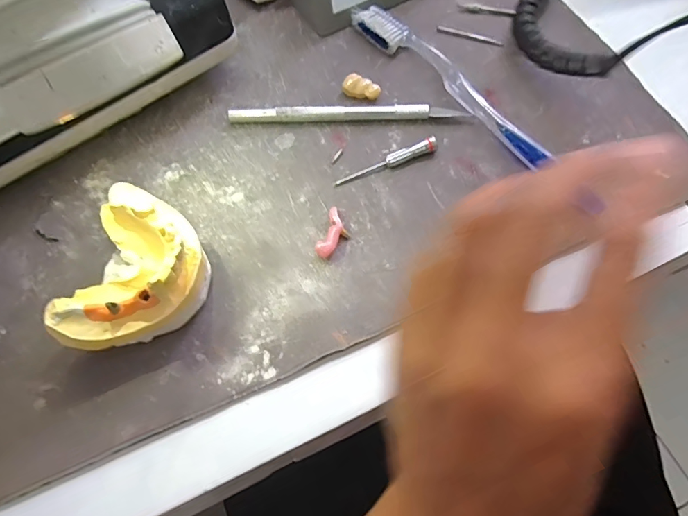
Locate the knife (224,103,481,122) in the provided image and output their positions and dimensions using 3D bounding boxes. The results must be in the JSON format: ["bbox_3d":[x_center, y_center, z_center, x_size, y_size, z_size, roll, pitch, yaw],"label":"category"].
[{"bbox_3d":[0.004,-0.083,0.264,0.138,0.009,0.008,0,65,1],"label":"knife"}]

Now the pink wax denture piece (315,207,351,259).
[{"bbox_3d":[-0.005,-0.012,0.234,0.013,0.007,0.027,16,67,9],"label":"pink wax denture piece"}]

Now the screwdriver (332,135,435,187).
[{"bbox_3d":[0.023,-0.053,0.251,0.059,0.009,0.007,-20,66,-7],"label":"screwdriver"}]

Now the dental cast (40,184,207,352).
[{"bbox_3d":[-0.090,0.007,0.208,0.050,0.041,0.071,5,65,4],"label":"dental cast"}]

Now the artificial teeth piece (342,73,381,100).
[{"bbox_3d":[0.010,-0.101,0.272,0.022,0.009,0.011,11,66,7],"label":"artificial teeth piece"}]

